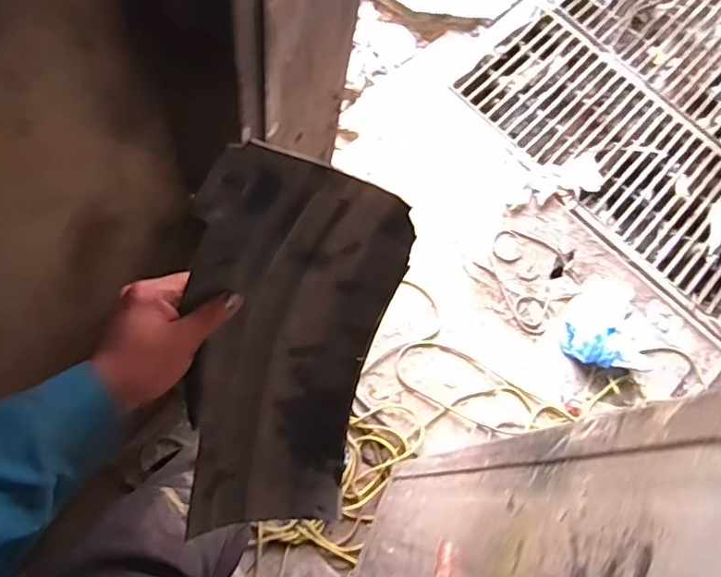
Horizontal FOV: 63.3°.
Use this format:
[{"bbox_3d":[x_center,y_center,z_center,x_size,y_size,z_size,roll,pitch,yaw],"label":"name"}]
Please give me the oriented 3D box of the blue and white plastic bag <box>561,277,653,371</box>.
[{"bbox_3d":[0.699,0.094,1.690,0.225,0.088,0.283,7,72,-5],"label":"blue and white plastic bag"}]

